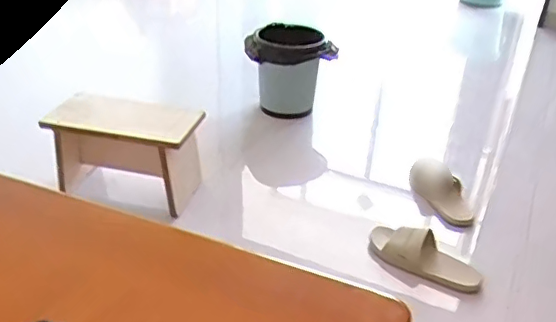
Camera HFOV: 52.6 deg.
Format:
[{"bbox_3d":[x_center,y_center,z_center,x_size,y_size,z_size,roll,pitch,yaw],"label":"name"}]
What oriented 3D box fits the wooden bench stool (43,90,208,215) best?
[{"bbox_3d":[-0.378,-0.020,1.343,0.361,0.210,0.165,10,32,12],"label":"wooden bench stool"}]

